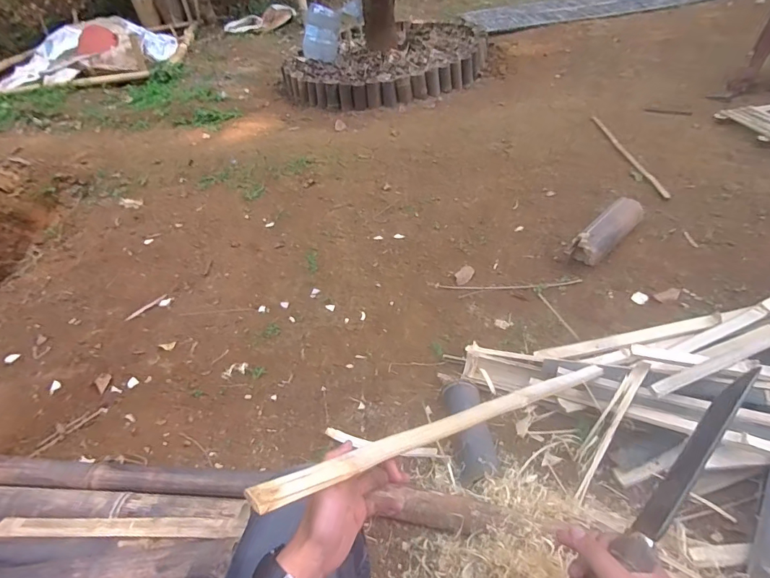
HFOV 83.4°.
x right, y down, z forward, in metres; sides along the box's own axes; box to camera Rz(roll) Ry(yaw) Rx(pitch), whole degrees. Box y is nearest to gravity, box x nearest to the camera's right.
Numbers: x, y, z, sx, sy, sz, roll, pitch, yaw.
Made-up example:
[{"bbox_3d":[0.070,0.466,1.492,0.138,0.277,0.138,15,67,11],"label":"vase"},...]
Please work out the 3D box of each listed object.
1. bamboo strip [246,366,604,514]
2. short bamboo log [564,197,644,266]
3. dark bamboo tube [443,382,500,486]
[{"bbox_3d":[0.175,0.174,0.651,0.827,0.016,0.034,2,26,-48],"label":"bamboo strip"},{"bbox_3d":[0.746,-0.190,1.466,0.318,0.111,0.122,-34,48,-27],"label":"short bamboo log"},{"bbox_3d":[0.197,0.319,0.991,0.092,0.072,0.262,-7,41,1],"label":"dark bamboo tube"}]

